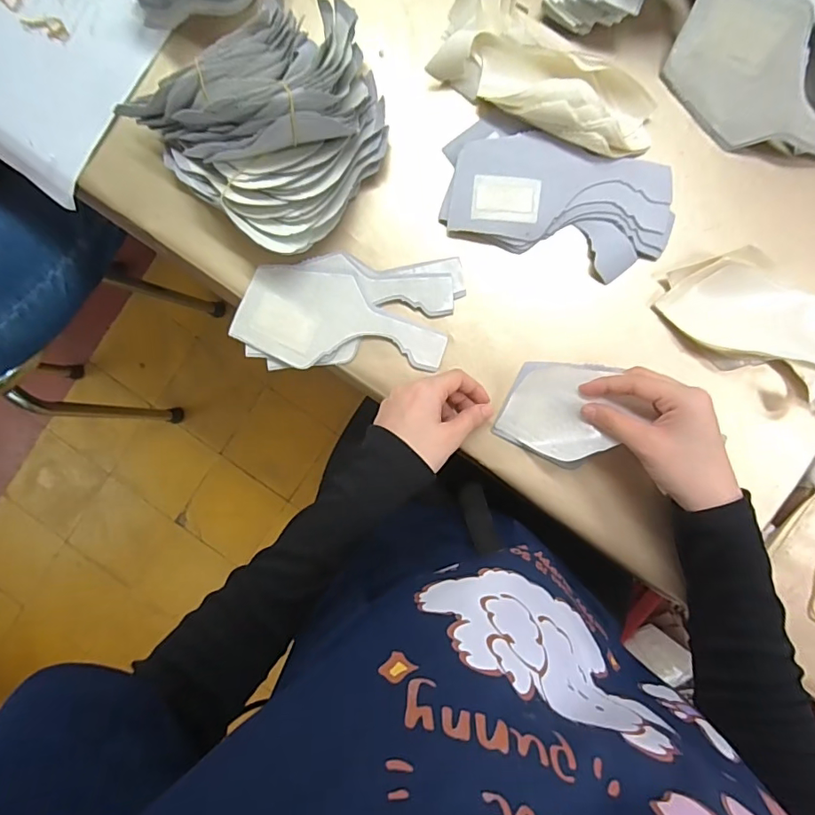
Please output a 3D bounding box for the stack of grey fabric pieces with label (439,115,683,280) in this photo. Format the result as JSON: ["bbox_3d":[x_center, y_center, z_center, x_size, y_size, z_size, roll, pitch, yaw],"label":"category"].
[{"bbox_3d":[0.126,-0.177,0.422,0.184,0.014,0.099,15,92,3],"label":"stack of grey fabric pieces with label"}]

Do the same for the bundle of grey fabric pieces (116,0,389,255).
[{"bbox_3d":[-0.102,-0.227,0.394,0.177,0.077,0.163,-37,88,3],"label":"bundle of grey fabric pieces"}]

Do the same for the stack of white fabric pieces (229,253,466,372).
[{"bbox_3d":[-0.052,-0.082,0.440,0.193,0.011,0.093,1,91,4],"label":"stack of white fabric pieces"}]

